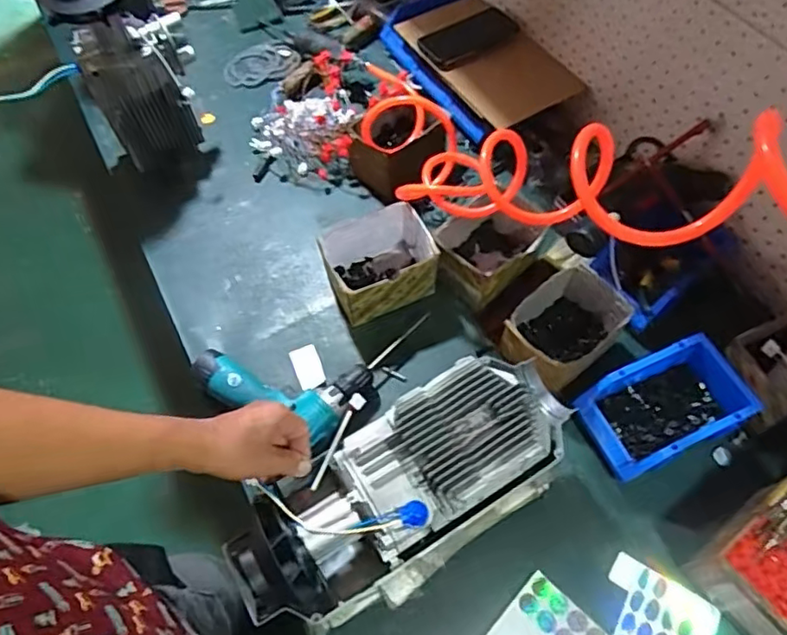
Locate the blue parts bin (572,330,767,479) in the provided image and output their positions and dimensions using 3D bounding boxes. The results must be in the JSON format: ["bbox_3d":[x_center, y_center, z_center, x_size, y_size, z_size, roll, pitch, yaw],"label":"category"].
[{"bbox_3d":[0.334,0.112,0.726,0.187,0.074,0.118,-22,62,-11],"label":"blue parts bin"}]

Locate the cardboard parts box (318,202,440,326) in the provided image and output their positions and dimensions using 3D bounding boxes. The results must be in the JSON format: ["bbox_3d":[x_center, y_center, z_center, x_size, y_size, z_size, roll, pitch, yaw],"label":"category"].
[{"bbox_3d":[-0.018,-0.073,0.843,0.151,0.099,0.116,-19,61,-9],"label":"cardboard parts box"}]

